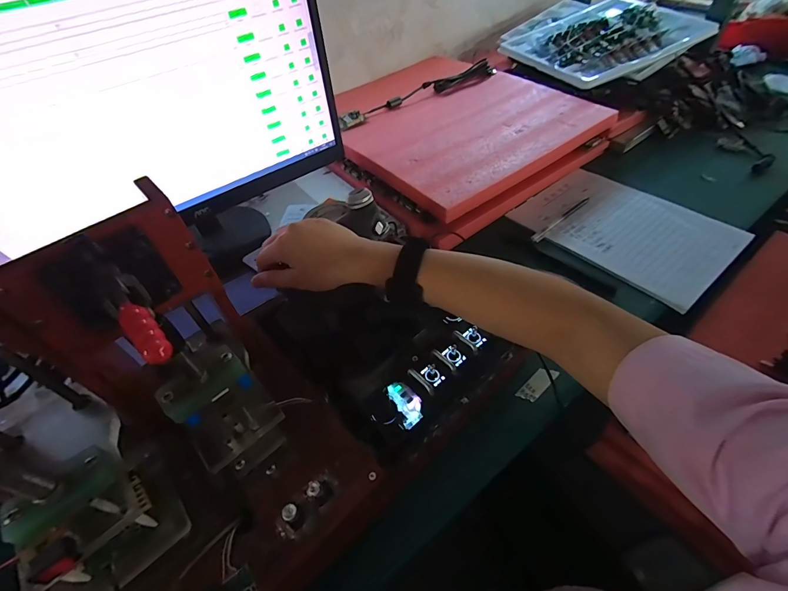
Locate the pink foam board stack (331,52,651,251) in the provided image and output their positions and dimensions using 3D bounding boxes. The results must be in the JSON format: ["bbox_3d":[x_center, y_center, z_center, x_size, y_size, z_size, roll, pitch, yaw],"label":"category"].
[{"bbox_3d":[0.125,-0.344,0.757,0.483,0.078,0.476,-30,52,-19],"label":"pink foam board stack"}]

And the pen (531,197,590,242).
[{"bbox_3d":[0.275,-0.126,0.612,0.147,0.009,0.015,-35,54,-23],"label":"pen"}]

